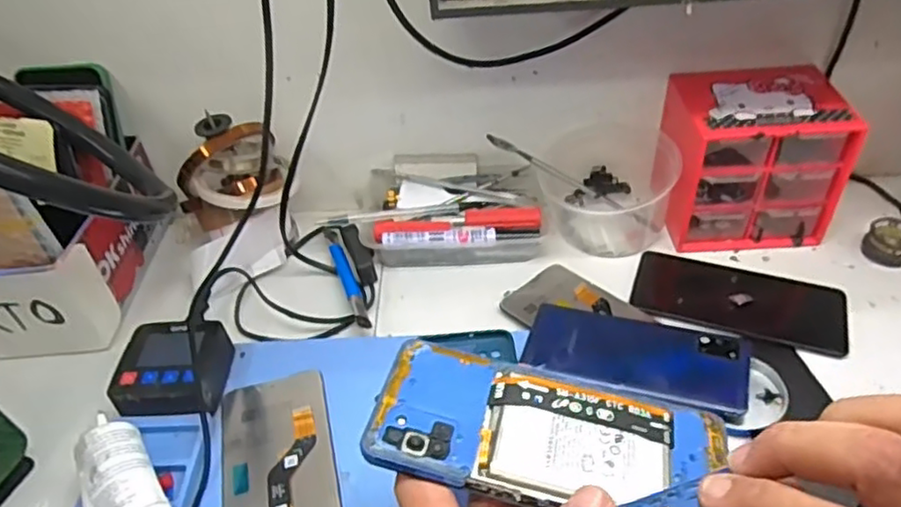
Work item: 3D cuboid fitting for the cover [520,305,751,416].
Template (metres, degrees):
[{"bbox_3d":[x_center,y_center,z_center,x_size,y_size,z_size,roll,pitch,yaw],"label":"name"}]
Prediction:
[{"bbox_3d":[0.133,0.075,0.477,0.154,0.007,0.082,9,40,17],"label":"cover"}]

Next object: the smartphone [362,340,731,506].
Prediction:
[{"bbox_3d":[0.043,0.081,0.293,0.154,0.009,0.071,12,45,6],"label":"smartphone"}]

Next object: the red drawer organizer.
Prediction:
[{"bbox_3d":[0.255,-0.084,0.569,0.130,0.116,0.105,-2,43,2],"label":"red drawer organizer"}]

